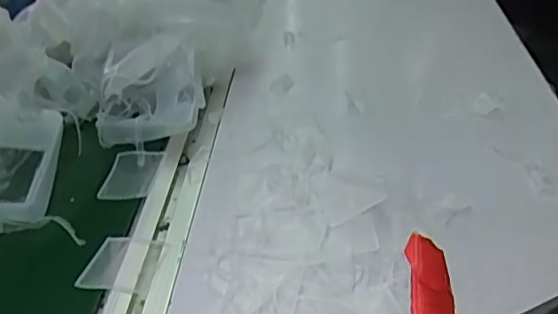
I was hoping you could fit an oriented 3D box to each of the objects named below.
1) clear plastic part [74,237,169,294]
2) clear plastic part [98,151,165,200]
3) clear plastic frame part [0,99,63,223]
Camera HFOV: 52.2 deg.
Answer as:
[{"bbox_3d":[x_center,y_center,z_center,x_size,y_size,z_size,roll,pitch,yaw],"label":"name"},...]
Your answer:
[{"bbox_3d":[-0.104,0.070,0.377,0.050,0.004,0.045,6,37,12],"label":"clear plastic part"},{"bbox_3d":[-0.119,0.015,0.456,0.043,0.007,0.055,3,37,8],"label":"clear plastic part"},{"bbox_3d":[-0.204,0.001,0.445,0.058,0.013,0.099,2,61,-5],"label":"clear plastic frame part"}]

